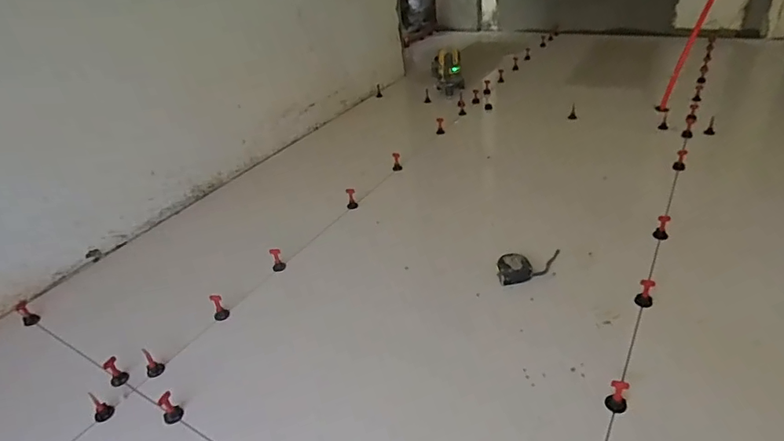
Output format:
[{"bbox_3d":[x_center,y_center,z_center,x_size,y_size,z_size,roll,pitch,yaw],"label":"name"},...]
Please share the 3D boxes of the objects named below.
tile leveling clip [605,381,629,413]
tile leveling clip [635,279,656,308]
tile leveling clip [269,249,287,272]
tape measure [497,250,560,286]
[{"bbox_3d":[0.350,0.268,0.739,0.029,0.050,0.030,-4,33,3],"label":"tile leveling clip"},{"bbox_3d":[0.490,0.137,0.921,0.027,0.059,0.023,0,33,9],"label":"tile leveling clip"},{"bbox_3d":[-0.273,0.088,1.139,0.031,0.063,0.037,-16,34,-15],"label":"tile leveling clip"},{"bbox_3d":[0.301,0.089,1.028,0.165,0.036,0.058,-16,34,-15],"label":"tape measure"}]

